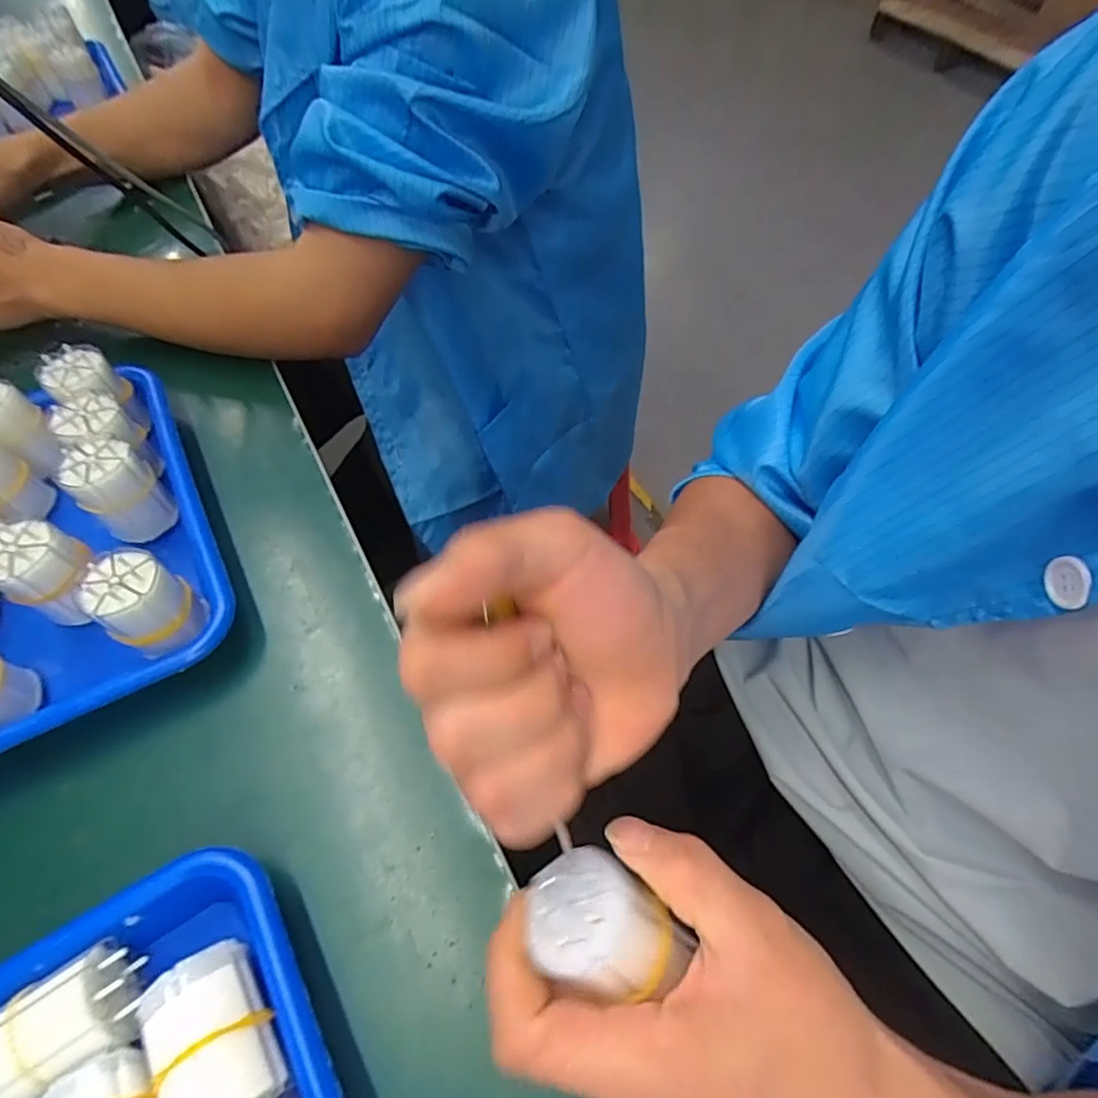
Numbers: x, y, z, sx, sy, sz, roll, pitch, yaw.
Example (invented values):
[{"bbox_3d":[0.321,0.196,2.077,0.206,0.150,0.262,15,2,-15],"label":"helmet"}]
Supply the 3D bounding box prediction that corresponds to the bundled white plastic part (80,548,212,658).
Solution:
[{"bbox_3d":[-0.209,0.030,0.314,0.035,0.057,0.041,28,65,16],"label":"bundled white plastic part"}]

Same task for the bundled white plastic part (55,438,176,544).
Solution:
[{"bbox_3d":[-0.249,-0.034,0.350,0.037,0.055,0.034,-1,60,1],"label":"bundled white plastic part"}]

